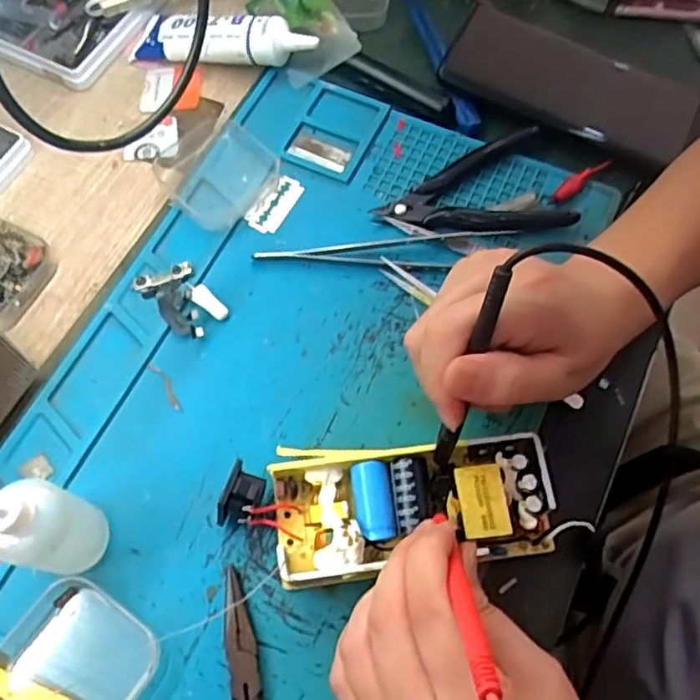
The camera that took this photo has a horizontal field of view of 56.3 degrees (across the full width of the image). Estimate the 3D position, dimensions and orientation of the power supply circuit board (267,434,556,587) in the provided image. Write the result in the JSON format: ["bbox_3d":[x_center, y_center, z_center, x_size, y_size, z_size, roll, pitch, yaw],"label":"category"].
[{"bbox_3d":[0.031,0.076,0.319,0.131,0.026,0.064,-6,66,0],"label":"power supply circuit board"}]

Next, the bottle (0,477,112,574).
[{"bbox_3d":[-0.130,0.078,0.285,0.029,0.081,0.034,15,67,6],"label":"bottle"}]

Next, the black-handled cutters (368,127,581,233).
[{"bbox_3d":[0.073,-0.100,0.403,0.115,0.009,0.070,-6,66,-5],"label":"black-handled cutters"}]

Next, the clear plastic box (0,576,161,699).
[{"bbox_3d":[-0.127,0.144,0.296,0.067,0.015,0.064,32,68,12],"label":"clear plastic box"}]

